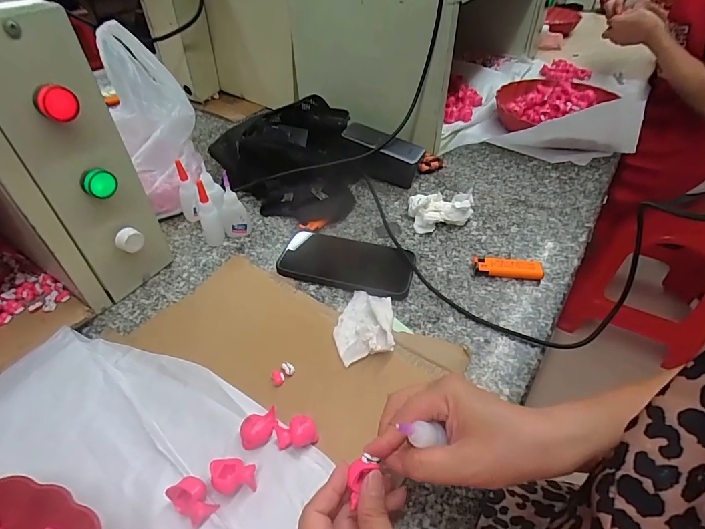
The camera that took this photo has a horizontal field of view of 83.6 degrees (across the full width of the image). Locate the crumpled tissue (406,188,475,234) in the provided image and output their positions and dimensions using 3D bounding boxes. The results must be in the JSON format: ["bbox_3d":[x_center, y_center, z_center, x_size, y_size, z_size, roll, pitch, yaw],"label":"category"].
[{"bbox_3d":[0.129,-0.077,0.563,0.089,0.033,0.059,-4,44,-6],"label":"crumpled tissue"}]

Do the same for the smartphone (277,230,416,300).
[{"bbox_3d":[-0.006,-0.005,0.492,0.159,0.016,0.078,14,53,8],"label":"smartphone"}]

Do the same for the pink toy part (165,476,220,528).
[{"bbox_3d":[-0.116,0.171,0.288,0.032,0.018,0.022,27,49,24],"label":"pink toy part"}]

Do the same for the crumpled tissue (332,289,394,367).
[{"bbox_3d":[0.013,0.060,0.420,0.058,0.018,0.096,3,43,1],"label":"crumpled tissue"}]

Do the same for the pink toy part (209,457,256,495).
[{"bbox_3d":[-0.090,0.162,0.301,0.032,0.017,0.025,-5,44,-7],"label":"pink toy part"}]

